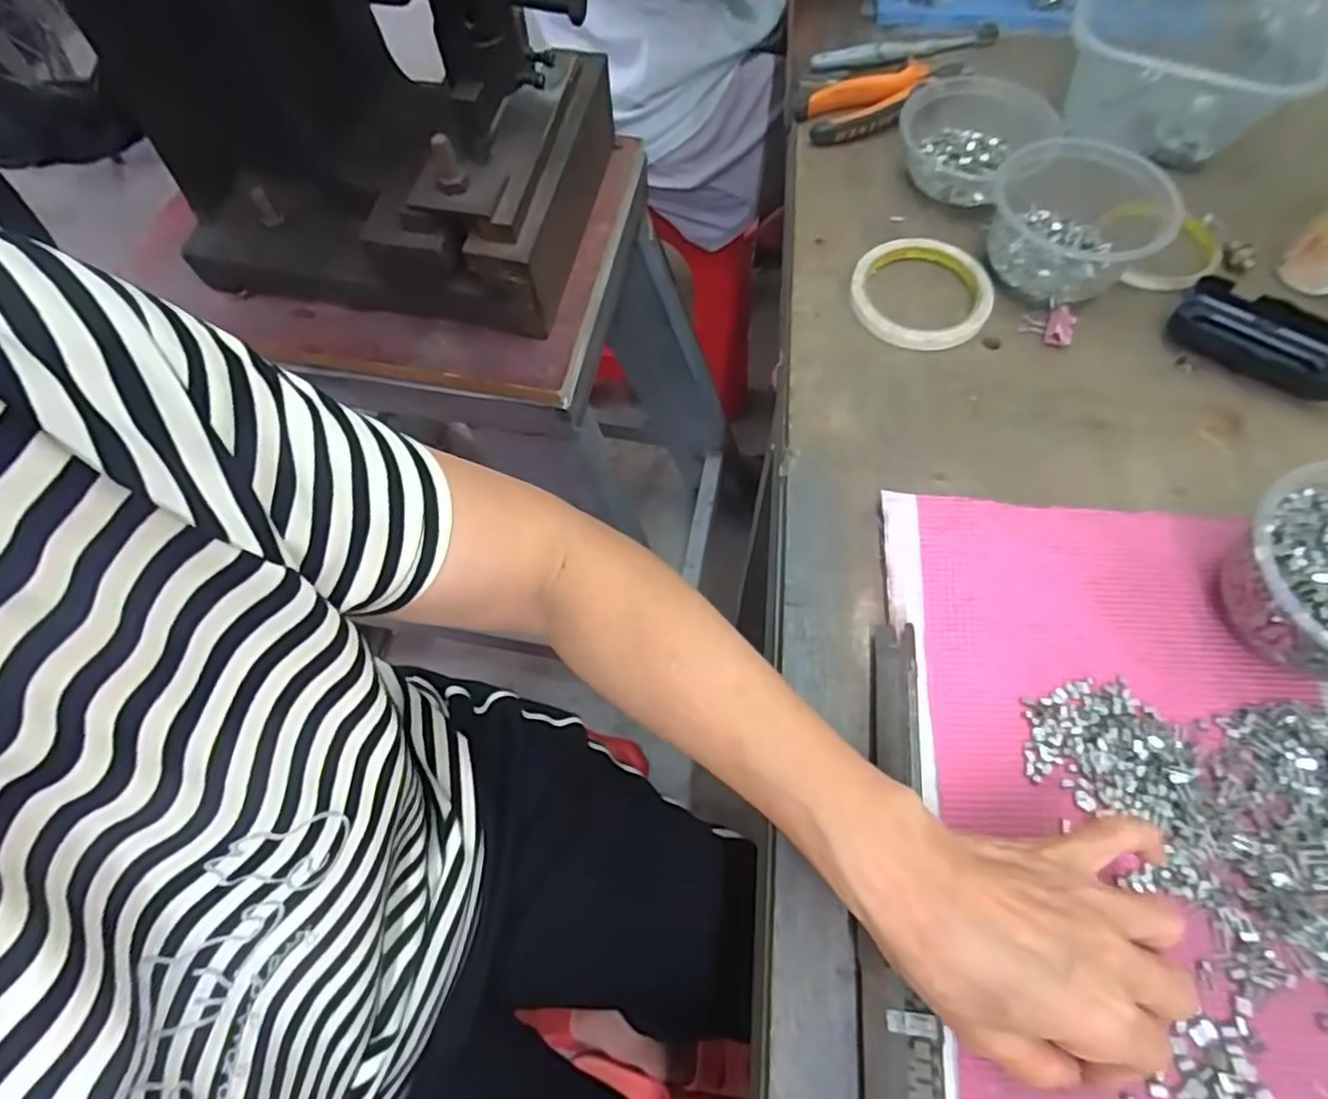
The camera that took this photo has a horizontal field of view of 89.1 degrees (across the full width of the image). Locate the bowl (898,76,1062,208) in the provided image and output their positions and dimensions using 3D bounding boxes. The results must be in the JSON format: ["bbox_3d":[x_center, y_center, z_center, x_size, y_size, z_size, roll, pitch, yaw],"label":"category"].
[{"bbox_3d":[0.235,-0.323,0.523,0.104,0.051,0.108,-1,64,3],"label":"bowl"}]

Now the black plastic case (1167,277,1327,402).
[{"bbox_3d":[0.400,-0.141,0.450,0.107,0.023,0.054,38,71,19],"label":"black plastic case"}]

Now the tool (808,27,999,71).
[{"bbox_3d":[0.212,-0.447,0.600,0.178,0.022,0.021,-14,65,-5],"label":"tool"}]

